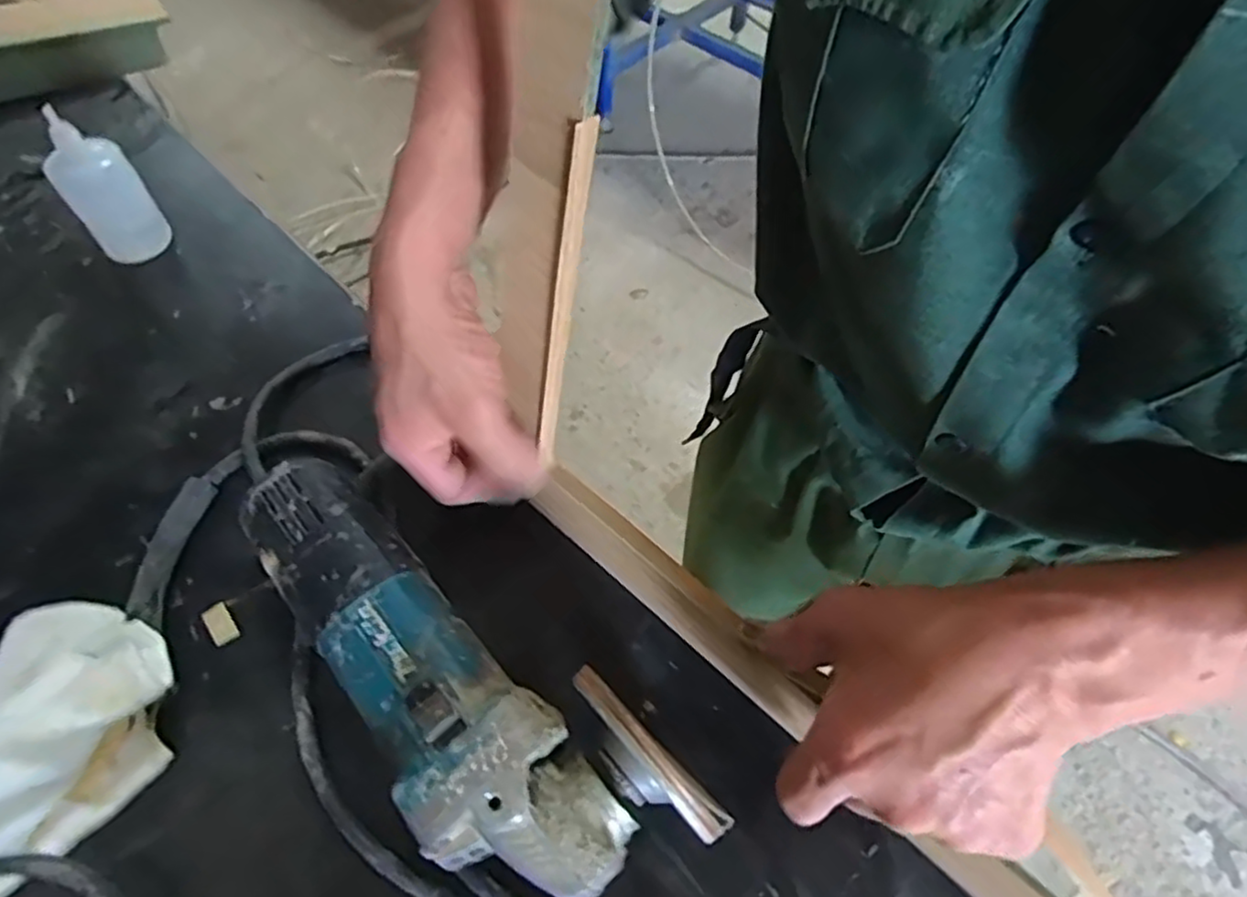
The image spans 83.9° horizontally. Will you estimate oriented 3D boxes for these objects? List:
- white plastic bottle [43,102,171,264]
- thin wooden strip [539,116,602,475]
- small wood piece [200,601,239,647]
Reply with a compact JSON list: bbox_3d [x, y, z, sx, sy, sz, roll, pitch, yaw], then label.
[{"bbox_3d":[-0.378,-0.186,0.509,0.049,0.098,0.040,-33,64,-20],"label":"white plastic bottle"},{"bbox_3d":[-0.030,-0.059,0.334,0.006,0.195,0.011,41,53,22],"label":"thin wooden strip"},{"bbox_3d":[-0.229,0.099,0.393,0.013,0.004,0.024,-34,65,-20],"label":"small wood piece"}]

